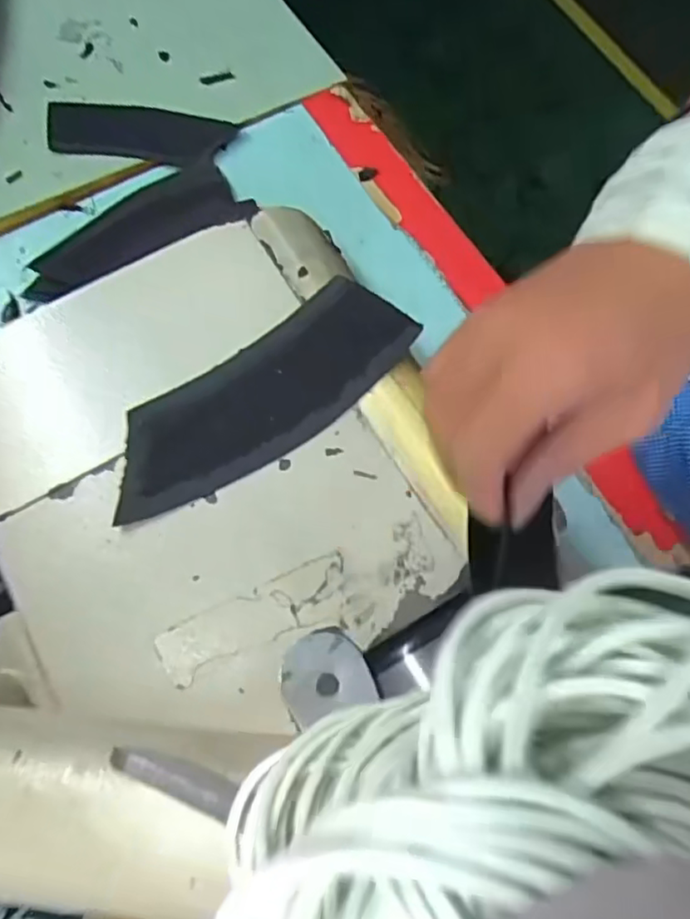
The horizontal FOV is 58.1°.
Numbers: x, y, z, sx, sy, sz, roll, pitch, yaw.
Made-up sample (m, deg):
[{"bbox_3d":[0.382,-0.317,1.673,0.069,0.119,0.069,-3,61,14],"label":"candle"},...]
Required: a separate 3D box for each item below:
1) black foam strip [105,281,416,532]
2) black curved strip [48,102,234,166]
[{"bbox_3d":[-0.039,-0.030,0.290,0.154,0.006,0.057,-34,74,-11],"label":"black foam strip"},{"bbox_3d":[-0.175,-0.280,0.525,0.153,0.008,0.064,11,71,4],"label":"black curved strip"}]

